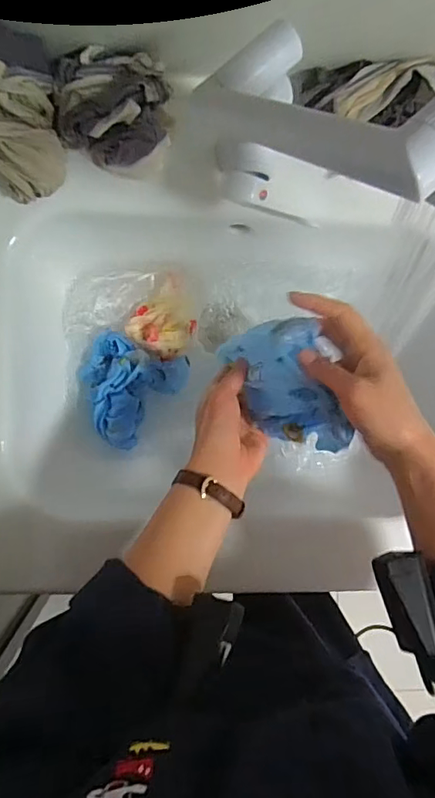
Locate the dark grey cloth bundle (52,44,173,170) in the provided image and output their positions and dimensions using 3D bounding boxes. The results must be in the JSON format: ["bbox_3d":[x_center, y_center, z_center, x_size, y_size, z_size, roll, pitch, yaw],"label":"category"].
[{"bbox_3d":[-0.091,-0.249,0.446,0.094,0.046,0.080,2,93,-4],"label":"dark grey cloth bundle"}]

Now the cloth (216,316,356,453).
[{"bbox_3d":[0.069,-0.014,0.484,0.045,0.143,0.118,-21,98,-30],"label":"cloth"}]

